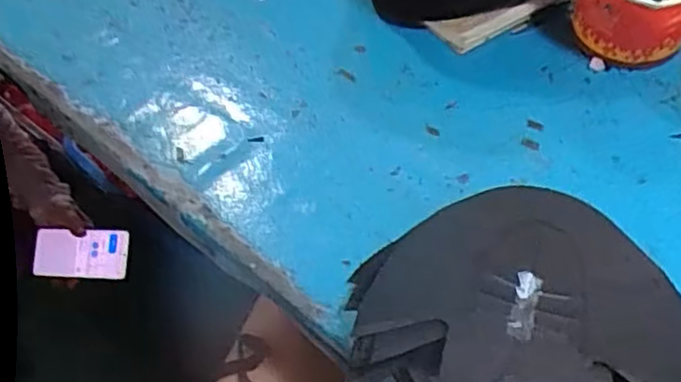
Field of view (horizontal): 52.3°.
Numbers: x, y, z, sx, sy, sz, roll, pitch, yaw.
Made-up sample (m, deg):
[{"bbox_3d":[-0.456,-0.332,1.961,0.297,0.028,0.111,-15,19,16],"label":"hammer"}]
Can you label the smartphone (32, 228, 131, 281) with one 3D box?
[{"bbox_3d":[-0.373,0.092,0.995,0.136,0.006,0.072,1,93,0],"label":"smartphone"}]

